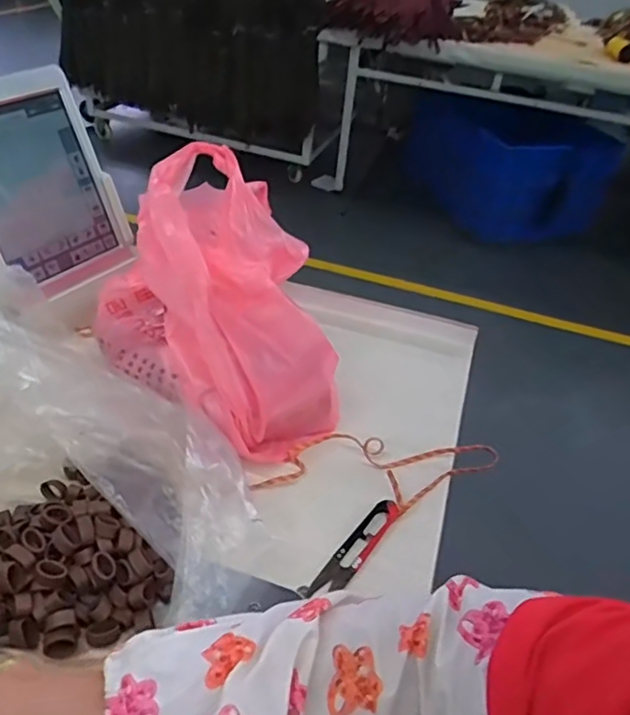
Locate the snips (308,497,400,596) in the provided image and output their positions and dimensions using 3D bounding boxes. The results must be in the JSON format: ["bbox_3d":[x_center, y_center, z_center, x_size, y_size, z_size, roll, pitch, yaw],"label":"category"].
[{"bbox_3d":[0.033,0.149,0.465,0.023,0.006,0.101,29,48,25],"label":"snips"}]

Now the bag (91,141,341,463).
[{"bbox_3d":[-0.099,-0.047,0.547,0.184,0.168,0.262,-17,47,-21],"label":"bag"}]

